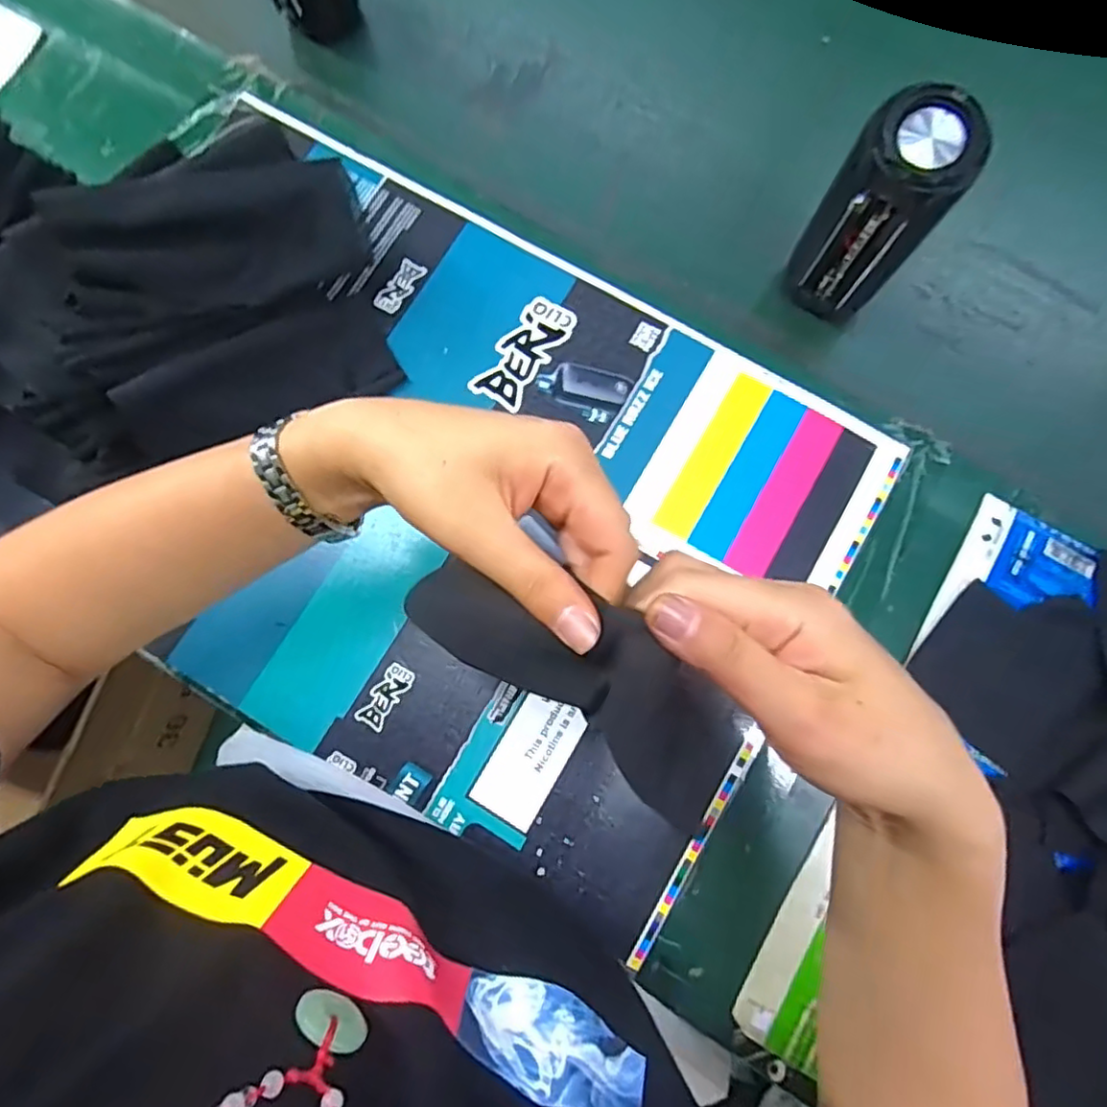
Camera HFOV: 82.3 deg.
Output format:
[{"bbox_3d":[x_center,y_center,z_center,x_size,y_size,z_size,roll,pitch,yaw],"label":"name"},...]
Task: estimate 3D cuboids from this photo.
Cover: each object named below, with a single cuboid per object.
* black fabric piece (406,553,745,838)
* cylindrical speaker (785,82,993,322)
[{"bbox_3d":[0.003,0.043,0.241,0.139,0.034,0.052,27,80,17],"label":"black fabric piece"},{"bbox_3d":[0.195,-0.202,0.397,0.061,0.152,0.054,37,81,6],"label":"cylindrical speaker"}]

